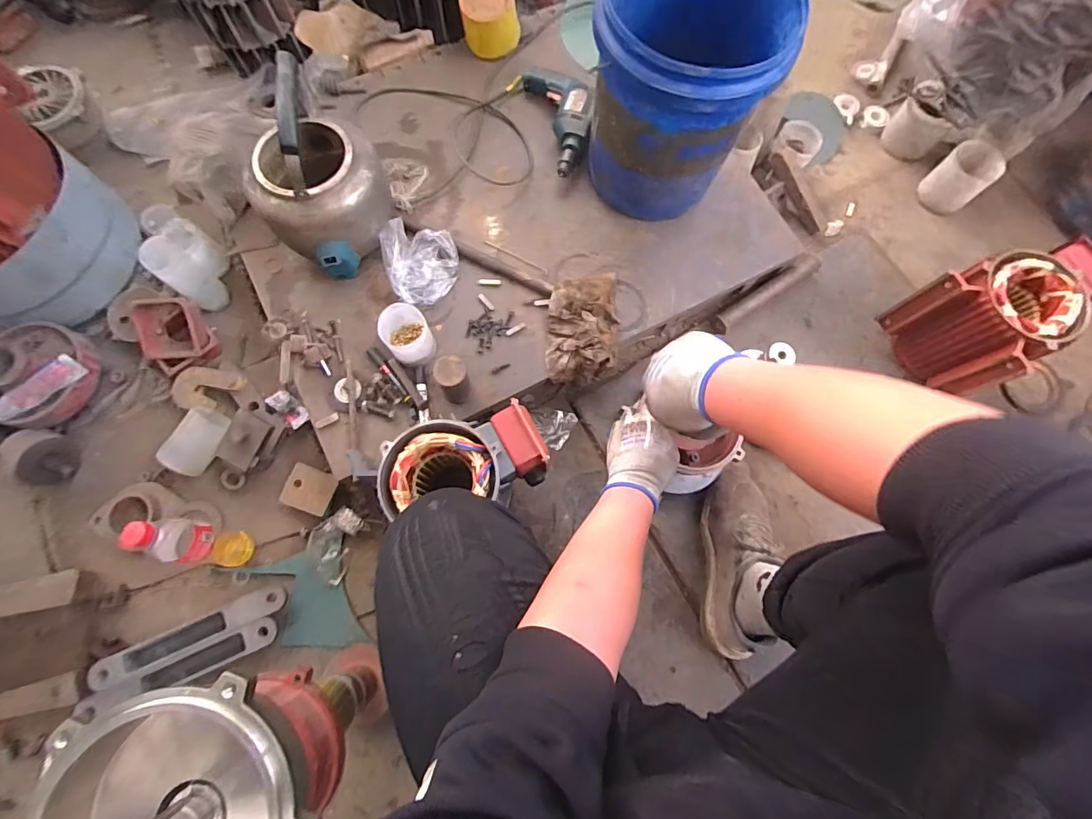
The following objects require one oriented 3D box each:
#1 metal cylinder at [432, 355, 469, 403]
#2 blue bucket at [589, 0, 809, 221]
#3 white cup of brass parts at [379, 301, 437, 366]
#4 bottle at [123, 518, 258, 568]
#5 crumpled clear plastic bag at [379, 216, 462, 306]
[{"bbox_3d":[-0.152,-0.050,0.780,0.049,0.093,0.058,-11,77,-5],"label":"metal cylinder"},{"bbox_3d":[0.216,-0.529,0.798,0.270,0.294,0.277,0,76,-2],"label":"blue bucket"},{"bbox_3d":[-0.231,-0.121,0.800,0.073,0.089,0.085,-30,79,-9],"label":"white cup of brass parts"},{"bbox_3d":[-0.537,0.204,0.720,0.066,0.218,0.069,0,76,-2],"label":"bottle"},{"bbox_3d":[-0.222,-0.265,0.849,0.123,0.076,0.148,-10,77,-4],"label":"crumpled clear plastic bag"}]

